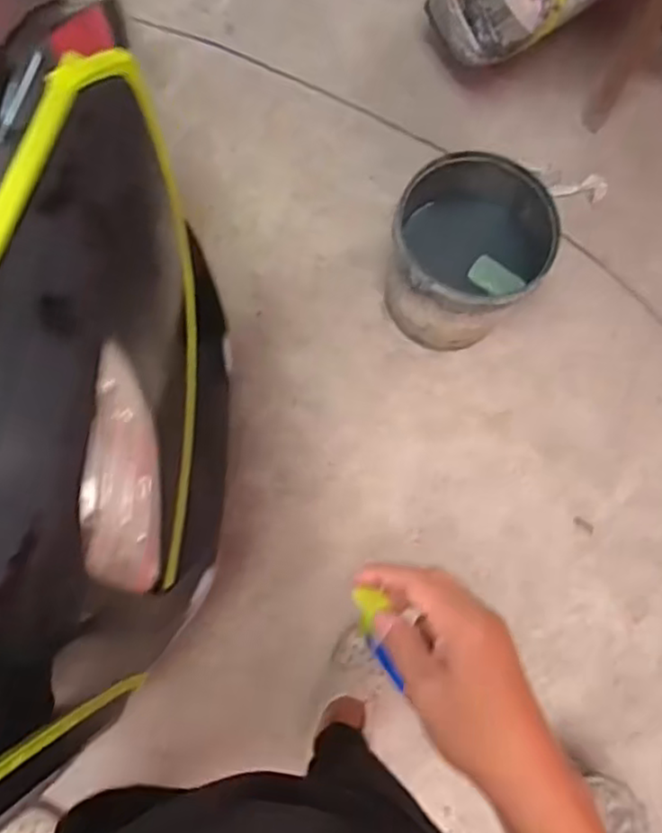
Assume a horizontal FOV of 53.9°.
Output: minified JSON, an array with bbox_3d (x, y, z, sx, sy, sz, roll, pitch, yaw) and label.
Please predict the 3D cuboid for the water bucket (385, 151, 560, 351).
[{"bbox_3d":[0.274,-0.327,1.331,0.292,0.260,0.311,1,76,-4],"label":"water bucket"}]

